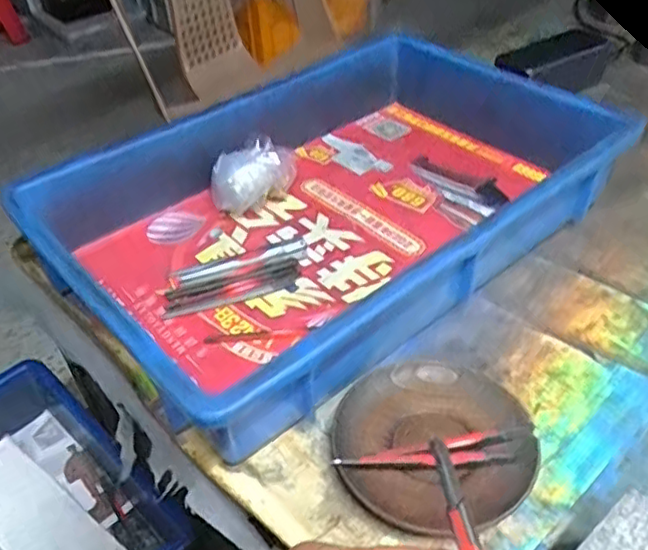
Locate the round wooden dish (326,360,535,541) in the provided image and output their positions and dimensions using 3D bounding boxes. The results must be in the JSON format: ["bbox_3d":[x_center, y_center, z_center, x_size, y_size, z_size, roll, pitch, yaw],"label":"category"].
[{"bbox_3d":[0.065,0.097,0.379,0.113,0.015,0.110,-2,42,2],"label":"round wooden dish"}]

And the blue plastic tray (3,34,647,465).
[{"bbox_3d":[0.023,-0.071,0.523,0.449,0.078,0.273,-31,49,-28],"label":"blue plastic tray"}]

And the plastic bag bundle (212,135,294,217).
[{"bbox_3d":[-0.062,-0.086,0.558,0.077,0.053,0.045,-31,49,-27],"label":"plastic bag bundle"}]

